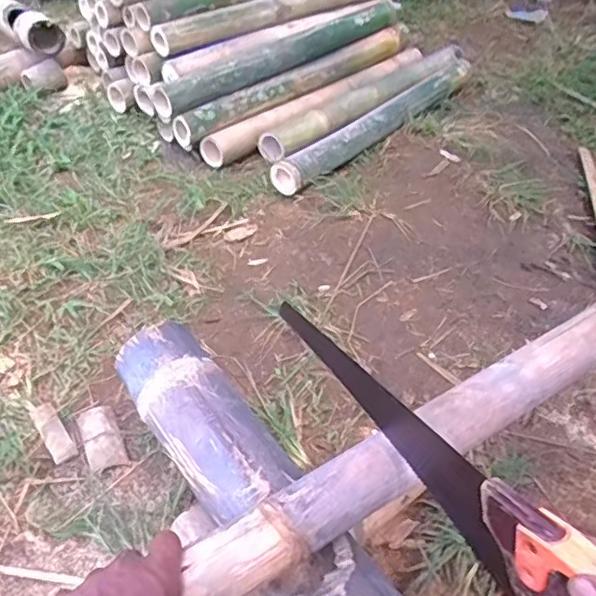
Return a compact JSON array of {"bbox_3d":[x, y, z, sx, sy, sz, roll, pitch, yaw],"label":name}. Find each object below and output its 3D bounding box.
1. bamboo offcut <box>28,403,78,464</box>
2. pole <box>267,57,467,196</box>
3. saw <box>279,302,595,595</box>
[{"bbox_3d":[-0.325,0.177,0.785,0.030,0.009,0.092,-28,54,-27],"label":"bamboo offcut"},{"bbox_3d":[0.209,-0.411,1.322,0.072,0.068,0.735,32,52,24],"label":"pole"},{"bbox_3d":[0.098,0.128,0.517,0.039,0.105,0.423,-22,42,-23],"label":"saw"}]

